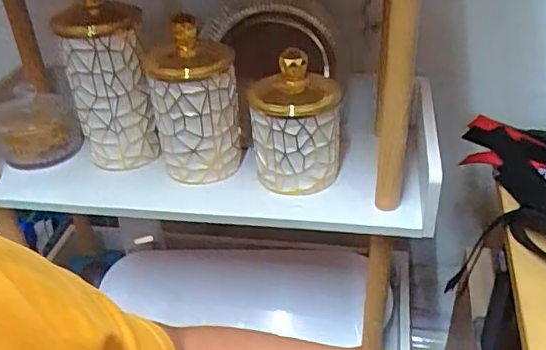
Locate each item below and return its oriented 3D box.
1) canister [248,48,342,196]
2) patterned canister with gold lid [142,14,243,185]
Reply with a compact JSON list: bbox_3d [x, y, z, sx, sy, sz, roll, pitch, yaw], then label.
[{"bbox_3d":[0.025,-0.065,0.669,0.100,0.145,0.111,-3,33,0],"label":"canister"},{"bbox_3d":[-0.098,-0.093,0.694,0.107,0.175,0.102,-5,33,-3],"label":"patterned canister with gold lid"}]

